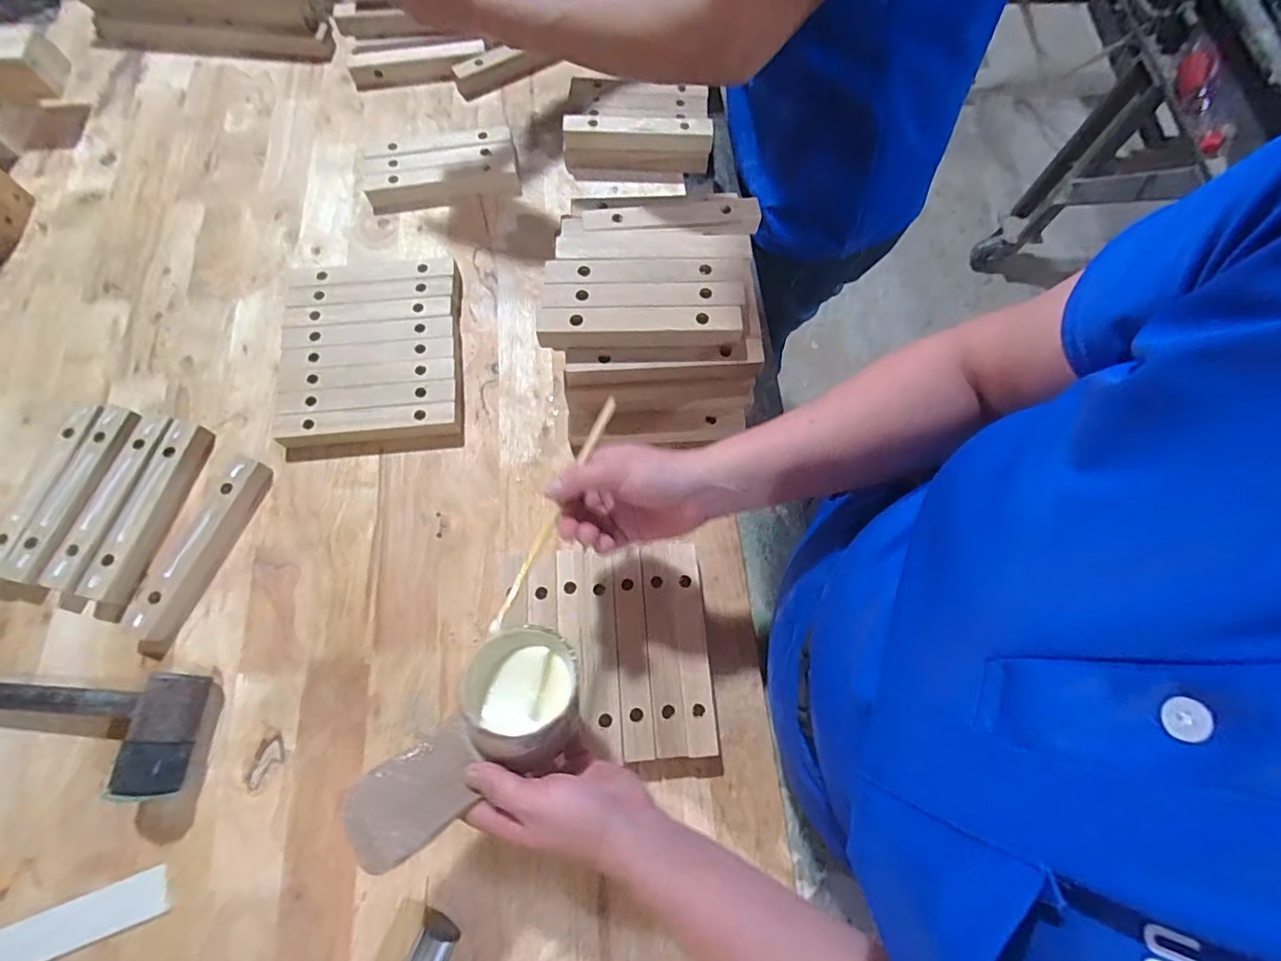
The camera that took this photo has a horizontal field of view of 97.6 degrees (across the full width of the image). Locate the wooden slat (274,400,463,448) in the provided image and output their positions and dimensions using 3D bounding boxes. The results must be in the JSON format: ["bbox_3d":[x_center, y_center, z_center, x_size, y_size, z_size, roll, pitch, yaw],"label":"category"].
[{"bbox_3d":[-0.272,-0.056,0.568,0.178,0.025,0.030,-5,71,-3],"label":"wooden slat"}]

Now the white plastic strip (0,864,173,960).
[{"bbox_3d":[-0.487,0.362,0.432,0.231,0.004,0.032,-19,72,-8],"label":"white plastic strip"}]

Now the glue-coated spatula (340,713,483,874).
[{"bbox_3d":[-0.145,0.202,0.365,0.086,0.008,0.058,-28,55,-36],"label":"glue-coated spatula"}]

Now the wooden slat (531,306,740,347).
[{"bbox_3d":[-0.001,-0.136,0.494,0.173,0.020,0.028,-1,70,-2],"label":"wooden slat"}]

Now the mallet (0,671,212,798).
[{"bbox_3d":[-0.526,0.197,0.457,0.327,0.043,0.089,3,70,0],"label":"mallet"}]

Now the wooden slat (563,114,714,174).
[{"bbox_3d":[-0.004,-0.408,0.683,0.175,0.062,0.026,1,70,-1],"label":"wooden slat"}]

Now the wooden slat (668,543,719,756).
[{"bbox_3d":[0.046,0.146,0.505,0.025,0.024,0.178,-4,71,-3],"label":"wooden slat"}]

